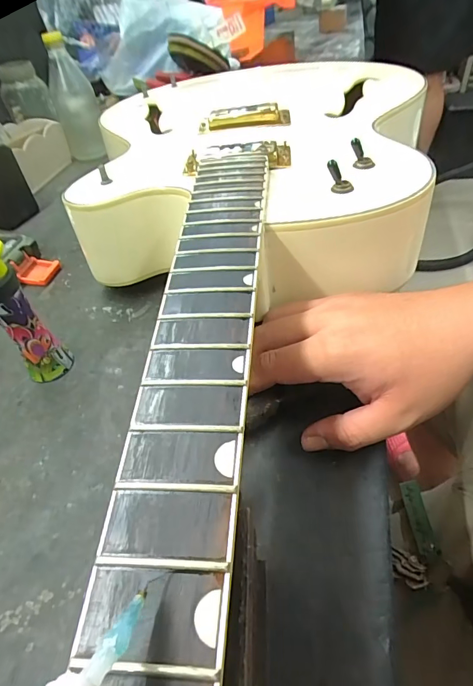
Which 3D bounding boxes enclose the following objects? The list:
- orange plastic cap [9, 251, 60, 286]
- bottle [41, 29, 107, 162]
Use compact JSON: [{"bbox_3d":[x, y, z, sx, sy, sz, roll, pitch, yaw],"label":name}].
[{"bbox_3d":[-0.221,-0.083,0.447,0.039,0.021,0.037,6,47,12],"label":"orange plastic cap"},{"bbox_3d":[-0.264,-0.395,0.658,0.066,0.171,0.059,-20,47,-12],"label":"bottle"}]

